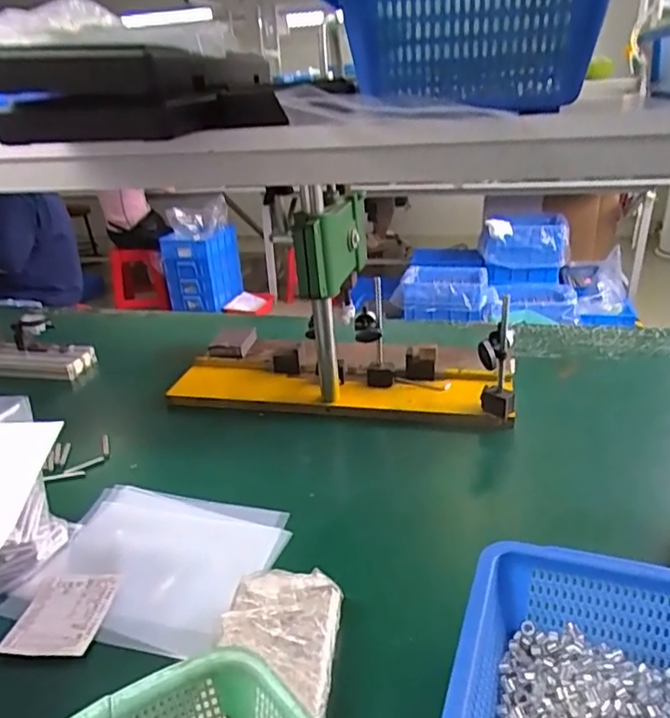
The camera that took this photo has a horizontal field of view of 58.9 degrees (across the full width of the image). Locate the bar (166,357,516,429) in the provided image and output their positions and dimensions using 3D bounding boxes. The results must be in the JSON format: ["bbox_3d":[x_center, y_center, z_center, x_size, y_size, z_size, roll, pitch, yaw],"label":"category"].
[{"bbox_3d":[0.001,0.050,1.065,0.605,0.060,0.173,2,25,12],"label":"bar"}]

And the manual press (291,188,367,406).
[{"bbox_3d":[-0.001,-0.099,0.978,0.068,0.346,0.182,4,25,18],"label":"manual press"}]

